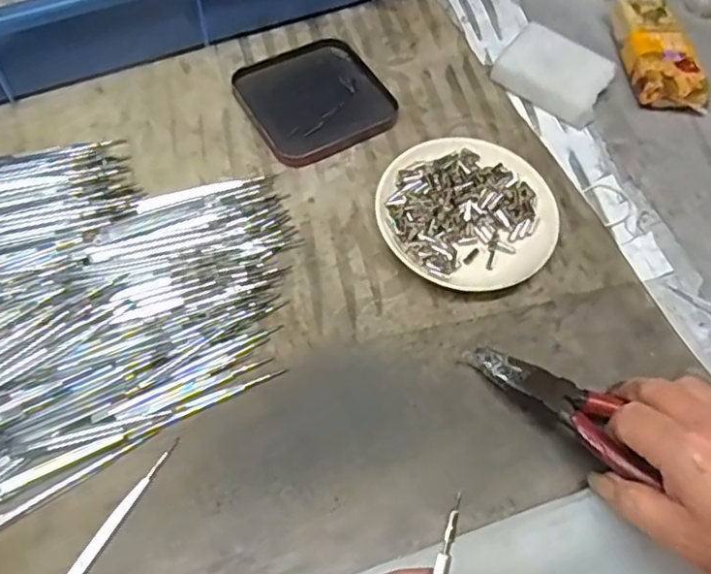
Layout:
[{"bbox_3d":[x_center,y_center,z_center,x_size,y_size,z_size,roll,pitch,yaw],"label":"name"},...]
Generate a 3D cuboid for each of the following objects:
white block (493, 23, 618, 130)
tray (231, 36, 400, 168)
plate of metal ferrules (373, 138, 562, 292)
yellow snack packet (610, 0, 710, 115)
[{"bbox_3d":[0.159,-0.170,0.513,0.083,0.023,0.065,34,64,15],"label":"white block"},{"bbox_3d":[-0.032,-0.148,0.495,0.104,0.013,0.104,-28,66,-18],"label":"tray"},{"bbox_3d":[0.075,-0.049,0.438,0.117,0.023,0.112,1,60,-2],"label":"plate of metal ferrules"},{"bbox_3d":[0.246,-0.189,0.524,0.051,0.034,0.108,-1,61,-4],"label":"yellow snack packet"}]

